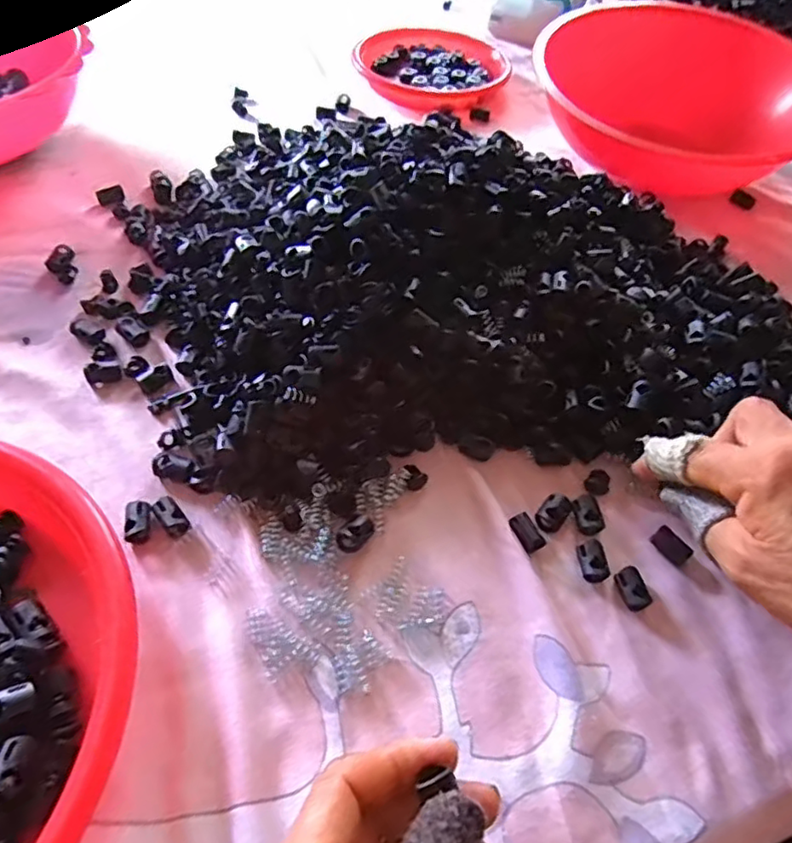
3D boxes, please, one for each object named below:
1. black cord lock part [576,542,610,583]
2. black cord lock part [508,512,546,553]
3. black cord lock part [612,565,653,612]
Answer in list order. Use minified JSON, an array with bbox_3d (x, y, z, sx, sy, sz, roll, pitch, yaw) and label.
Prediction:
[{"bbox_3d":[0.099,0.071,0.309,0.013,0.007,0.019,-6,52,-8],"label":"black cord lock part"},{"bbox_3d":[0.066,0.056,0.313,0.012,0.007,0.019,-19,55,-18],"label":"black cord lock part"},{"bbox_3d":[0.117,0.082,0.302,0.014,0.008,0.019,-13,54,-14],"label":"black cord lock part"}]

